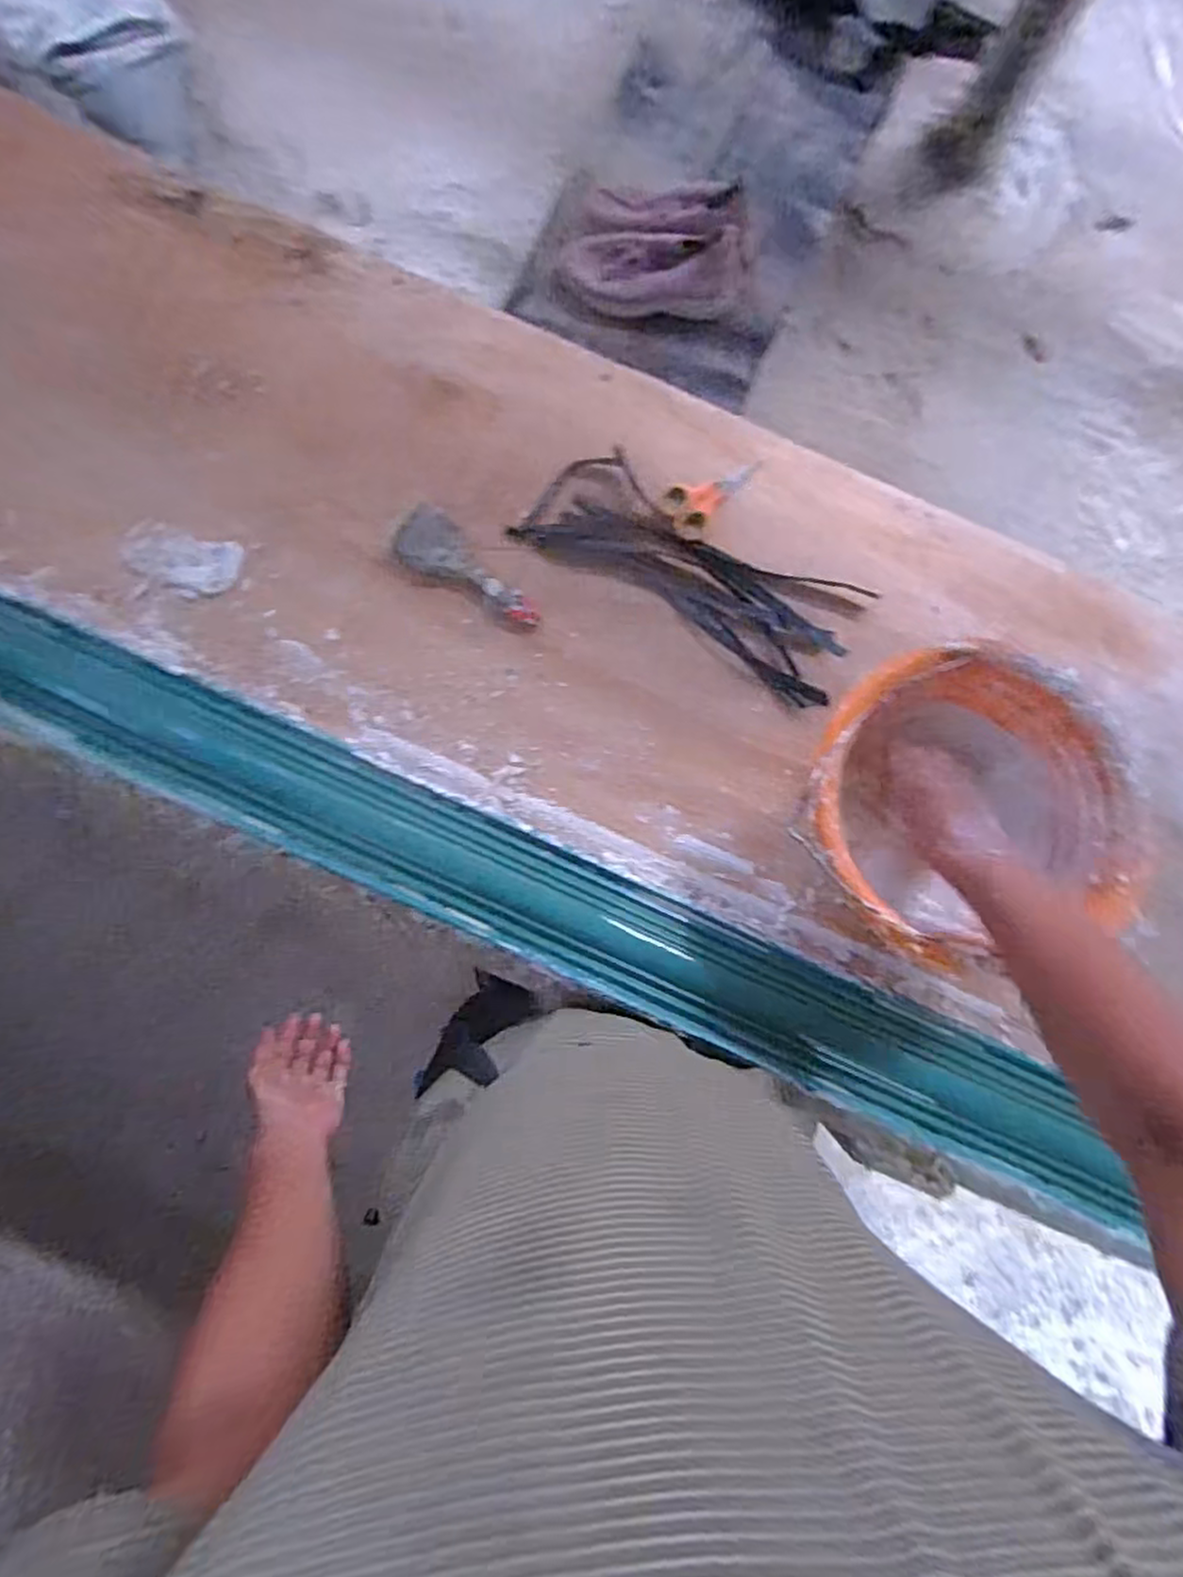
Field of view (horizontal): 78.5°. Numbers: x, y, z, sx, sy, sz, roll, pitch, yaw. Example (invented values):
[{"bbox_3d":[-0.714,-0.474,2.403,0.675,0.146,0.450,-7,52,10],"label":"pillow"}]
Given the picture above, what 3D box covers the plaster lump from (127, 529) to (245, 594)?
[{"bbox_3d":[-0.402,-0.223,0.712,0.106,0.018,0.054,8,86,-1],"label":"plaster lump"}]

